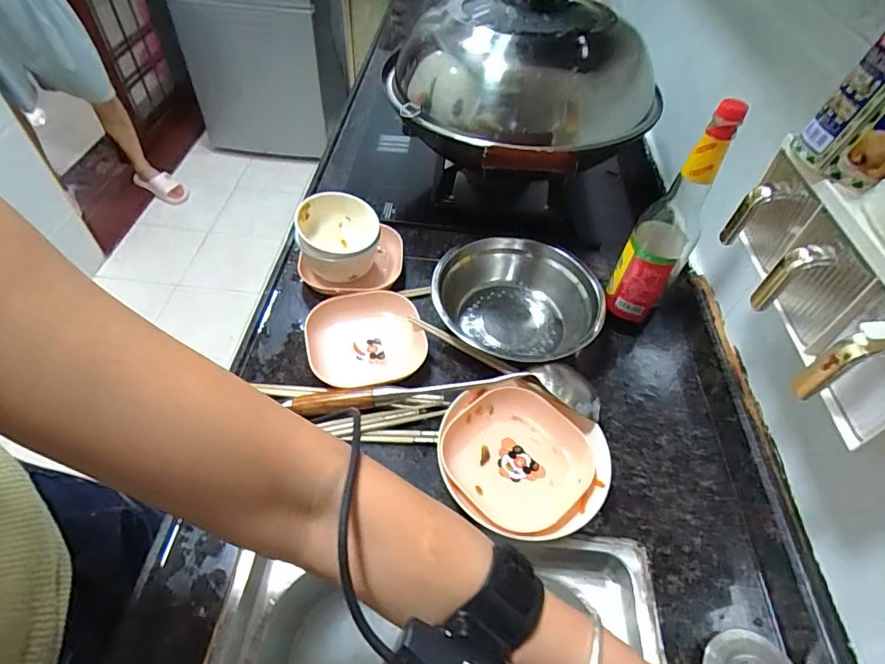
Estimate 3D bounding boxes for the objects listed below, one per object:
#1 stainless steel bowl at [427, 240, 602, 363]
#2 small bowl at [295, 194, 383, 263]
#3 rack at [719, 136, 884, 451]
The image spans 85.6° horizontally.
[{"bbox_3d":[0.095,-0.039,0.612,0.201,0.073,0.196,3,53,-4],"label":"stainless steel bowl"},{"bbox_3d":[-0.140,-0.129,0.648,0.105,0.063,0.104,3,53,-4],"label":"small bowl"},{"bbox_3d":[0.301,-0.034,0.354,0.107,0.102,0.230,4,50,-2],"label":"rack"}]

